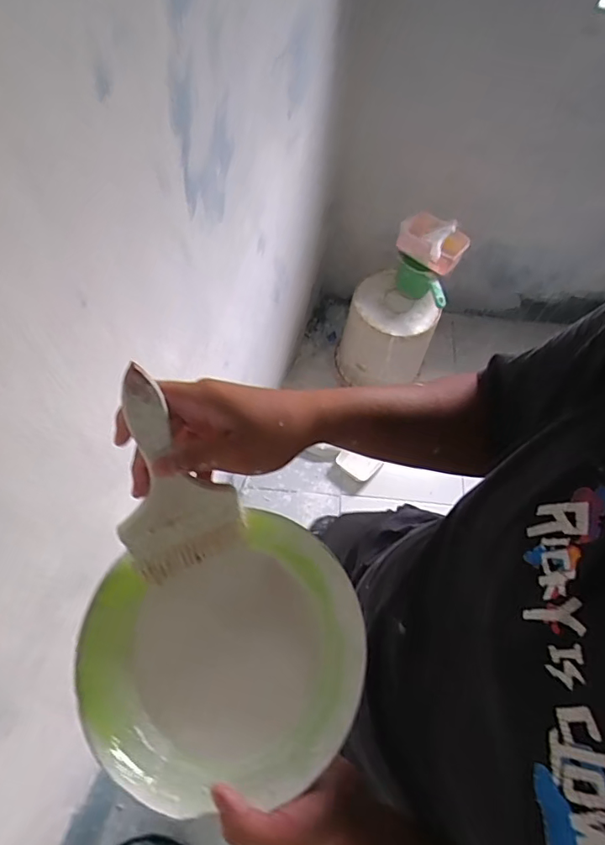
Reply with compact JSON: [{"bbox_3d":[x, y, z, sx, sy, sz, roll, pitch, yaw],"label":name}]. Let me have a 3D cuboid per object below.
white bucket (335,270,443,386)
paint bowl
[{"bbox_3d":[0.278,-0.305,1.712,0.277,0.374,0.277,1,69,-2],"label":"white bucket"},{"bbox_3d":[-0.056,0.182,0.405,0.208,0.056,0.185,-21,72,-10],"label":"paint bowl"}]

